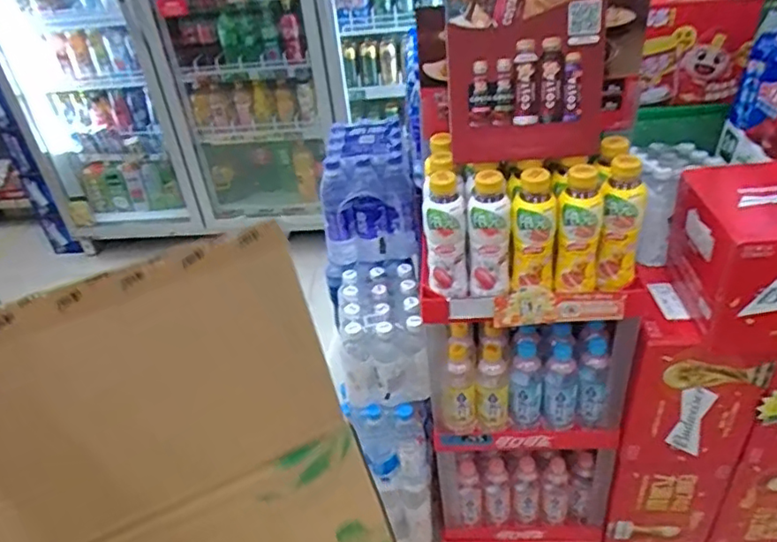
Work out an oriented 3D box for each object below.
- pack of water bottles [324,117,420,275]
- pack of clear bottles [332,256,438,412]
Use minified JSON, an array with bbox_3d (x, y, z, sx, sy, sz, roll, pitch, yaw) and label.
[{"bbox_3d":[-0.046,-0.168,1.274,0.186,0.236,0.203,-7,30,0],"label":"pack of water bottles"},{"bbox_3d":[-0.017,0.117,1.218,0.172,0.176,0.276,-9,30,-3],"label":"pack of clear bottles"}]

